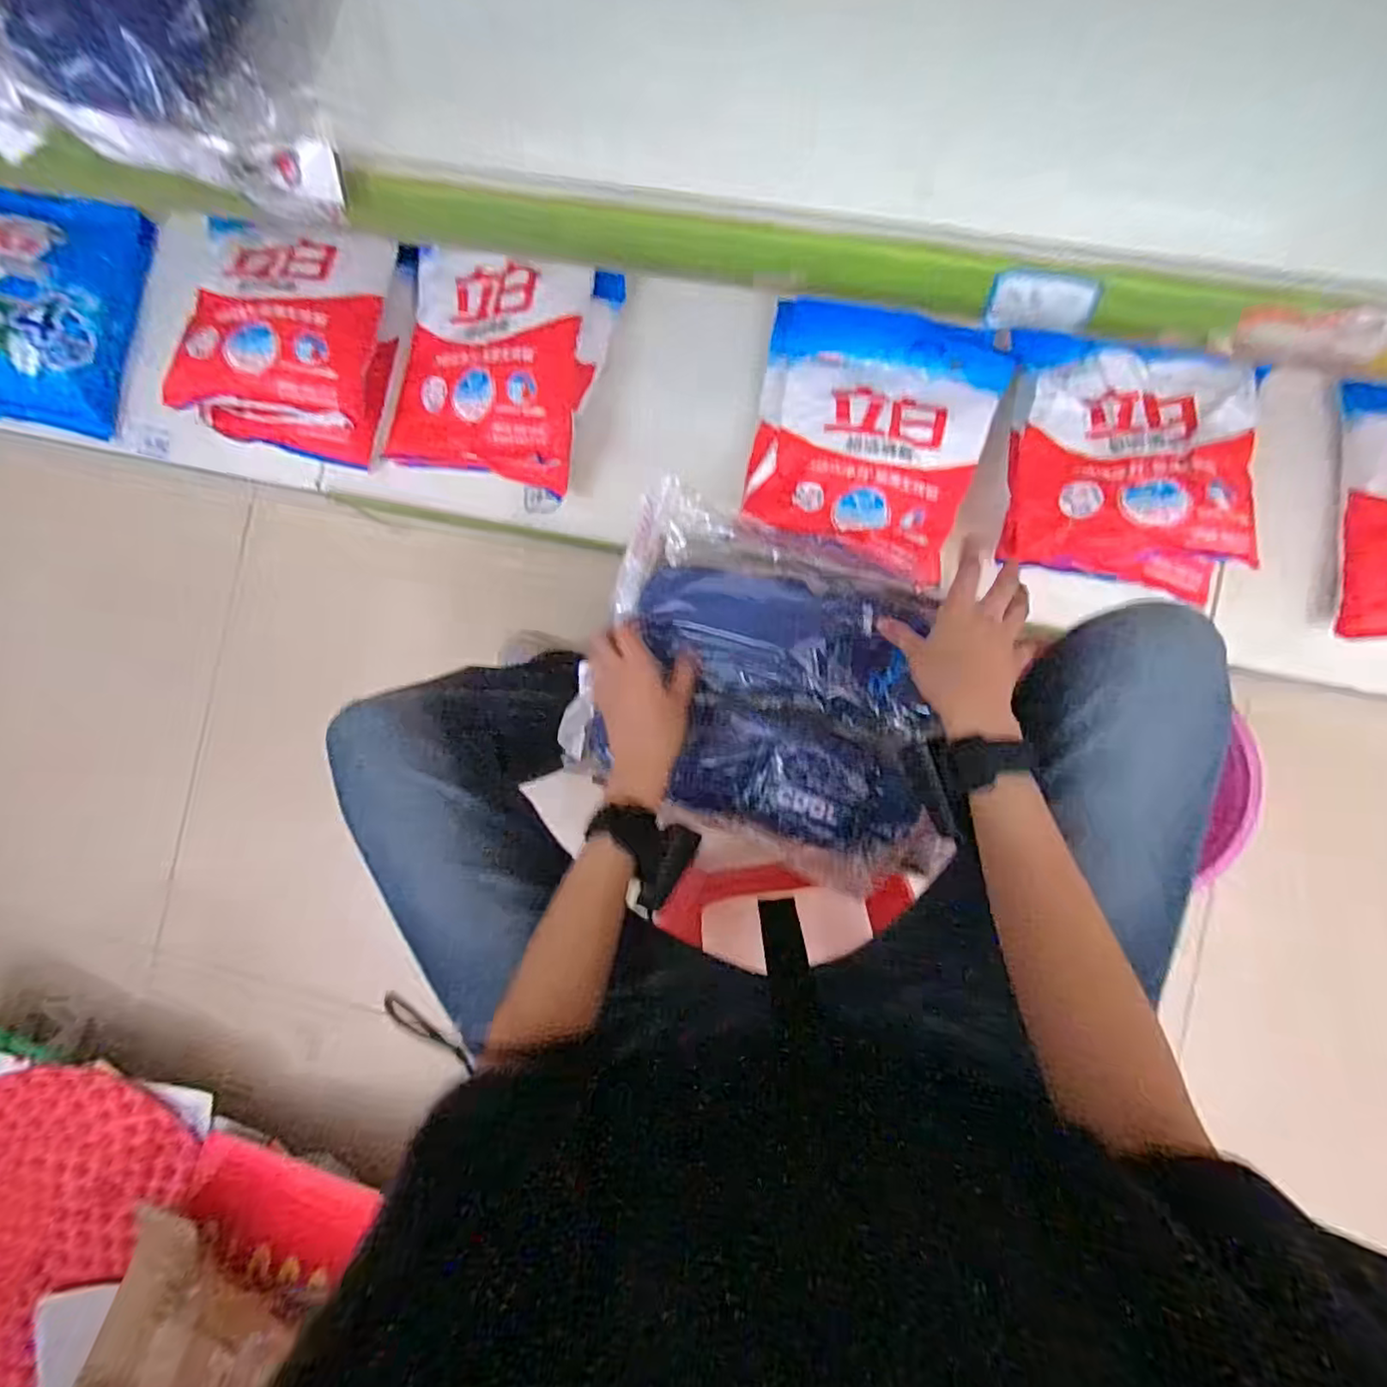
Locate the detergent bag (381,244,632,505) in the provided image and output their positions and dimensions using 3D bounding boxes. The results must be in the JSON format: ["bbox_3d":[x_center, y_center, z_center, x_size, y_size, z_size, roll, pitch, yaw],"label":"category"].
[{"bbox_3d":[-0.262,-0.427,0.812,0.268,0.082,0.283,13,90,6],"label":"detergent bag"}]

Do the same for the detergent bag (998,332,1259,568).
[{"bbox_3d":[0.484,-0.274,0.687,0.227,0.071,0.258,6,89,6],"label":"detergent bag"}]

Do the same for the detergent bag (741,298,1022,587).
[{"bbox_3d":[0.202,-0.306,0.745,0.268,0.049,0.274,18,90,6],"label":"detergent bag"}]

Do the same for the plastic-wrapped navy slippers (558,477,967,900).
[{"bbox_3d":[0.073,-0.010,0.564,0.329,0.075,0.273,22,90,6],"label":"plastic-wrapped navy slippers"}]

